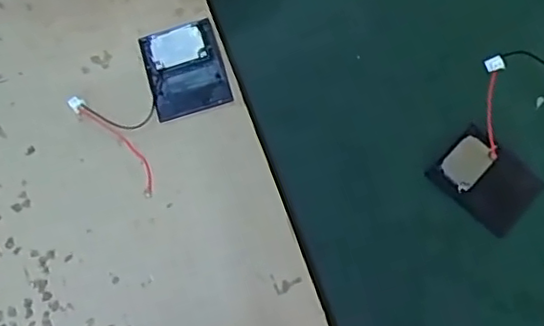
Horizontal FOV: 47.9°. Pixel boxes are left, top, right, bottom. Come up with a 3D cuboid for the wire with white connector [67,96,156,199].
[{"bbox_3d":[-0.044,-0.011,0.193,0.021,0.004,0.041,-40,74,-14],"label":"wire with white connector"}]

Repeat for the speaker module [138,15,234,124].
[{"bbox_3d":[-0.028,-0.030,0.199,0.024,0.006,0.030,-16,70,-6],"label":"speaker module"}]

